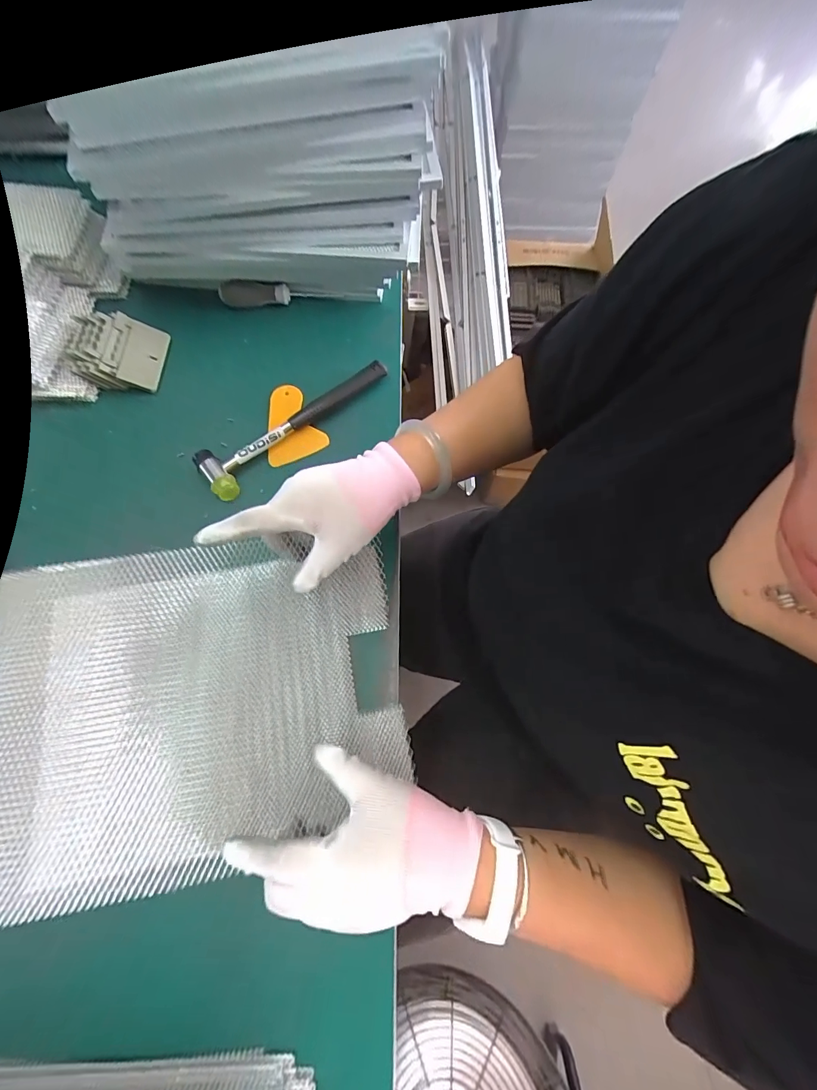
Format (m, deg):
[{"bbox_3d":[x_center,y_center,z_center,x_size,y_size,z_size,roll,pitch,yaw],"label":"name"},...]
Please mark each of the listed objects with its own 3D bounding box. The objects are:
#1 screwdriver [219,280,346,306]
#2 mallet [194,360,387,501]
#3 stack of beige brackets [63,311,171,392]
[{"bbox_3d":[-0.170,-0.332,0.540,0.150,0.028,0.023,-6,72,-1],"label":"screwdriver"},{"bbox_3d":[-0.131,-0.146,0.480,0.241,0.022,0.062,-40,75,-11],"label":"mallet"},{"bbox_3d":[-0.352,-0.237,0.502,0.095,0.038,0.089,2,72,2],"label":"stack of beige brackets"}]

